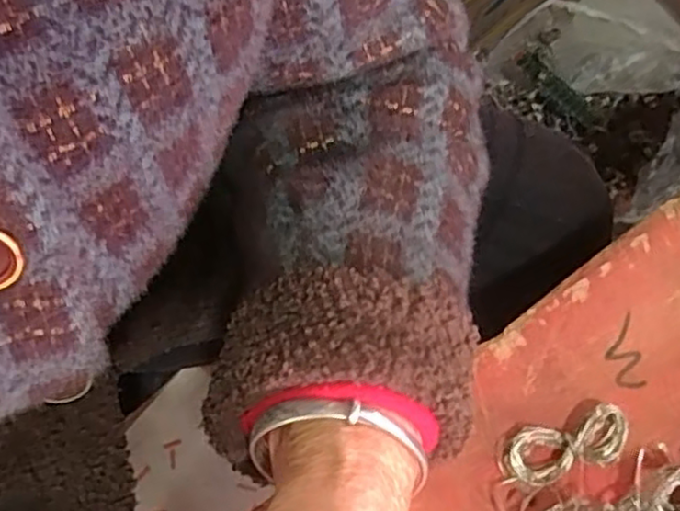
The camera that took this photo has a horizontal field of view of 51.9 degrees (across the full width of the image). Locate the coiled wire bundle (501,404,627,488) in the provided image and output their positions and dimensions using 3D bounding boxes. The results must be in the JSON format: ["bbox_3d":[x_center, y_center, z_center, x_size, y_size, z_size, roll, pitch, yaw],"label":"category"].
[{"bbox_3d":[0.084,0.071,0.260,0.048,0.012,0.020,-16,67,-6],"label":"coiled wire bundle"}]

